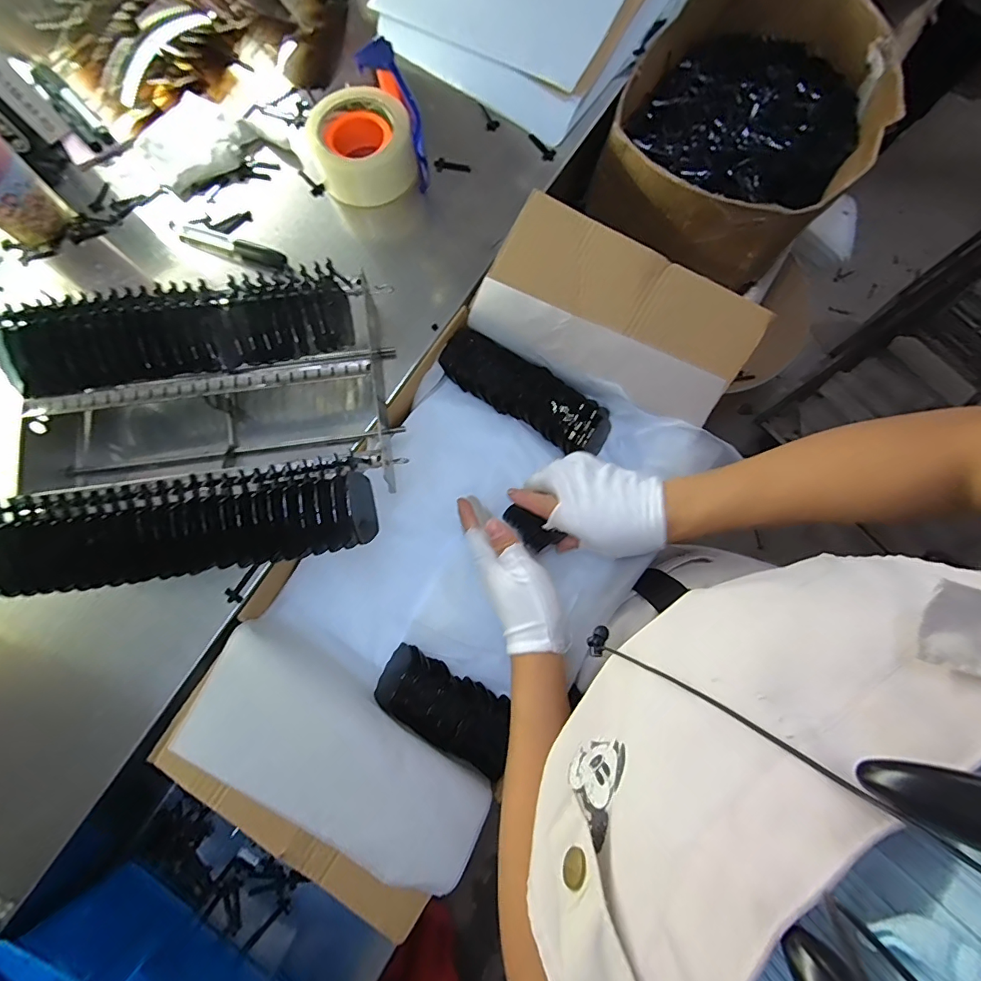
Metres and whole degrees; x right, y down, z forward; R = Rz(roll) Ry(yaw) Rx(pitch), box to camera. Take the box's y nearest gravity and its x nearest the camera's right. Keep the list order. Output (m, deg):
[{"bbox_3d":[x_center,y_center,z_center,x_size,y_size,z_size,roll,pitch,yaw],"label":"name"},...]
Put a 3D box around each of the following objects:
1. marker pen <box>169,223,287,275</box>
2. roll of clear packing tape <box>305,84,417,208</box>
[{"bbox_3d":[-0.286,-0.267,0.509,0.128,0.015,0.021,20,78,4],"label":"marker pen"},{"bbox_3d":[-0.140,-0.374,0.516,0.105,0.058,0.096,0,77,-1],"label":"roll of clear packing tape"}]

